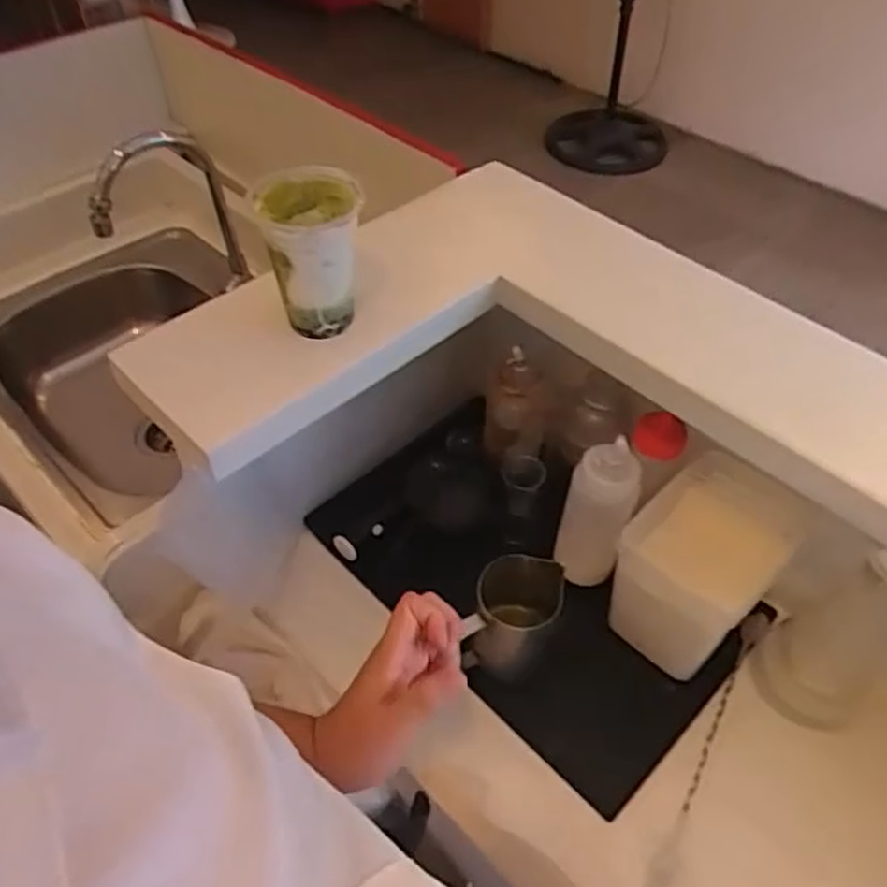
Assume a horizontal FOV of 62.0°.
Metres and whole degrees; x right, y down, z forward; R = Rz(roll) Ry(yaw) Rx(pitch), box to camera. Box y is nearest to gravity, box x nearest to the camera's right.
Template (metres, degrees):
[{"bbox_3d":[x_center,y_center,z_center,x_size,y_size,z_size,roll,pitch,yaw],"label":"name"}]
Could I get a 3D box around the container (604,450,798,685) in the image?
[{"bbox_3d":[0.249,0.122,0.718,0.146,0.149,0.120,-36,58,-27],"label":"container"}]

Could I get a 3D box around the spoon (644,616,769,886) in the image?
[{"bbox_3d":[0.252,0.281,0.687,0.023,0.017,0.306,25,54,20],"label":"spoon"}]

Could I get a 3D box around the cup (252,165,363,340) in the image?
[{"bbox_3d":[-0.106,-0.160,0.617,0.084,0.118,0.093,-8,49,-6],"label":"cup"}]

